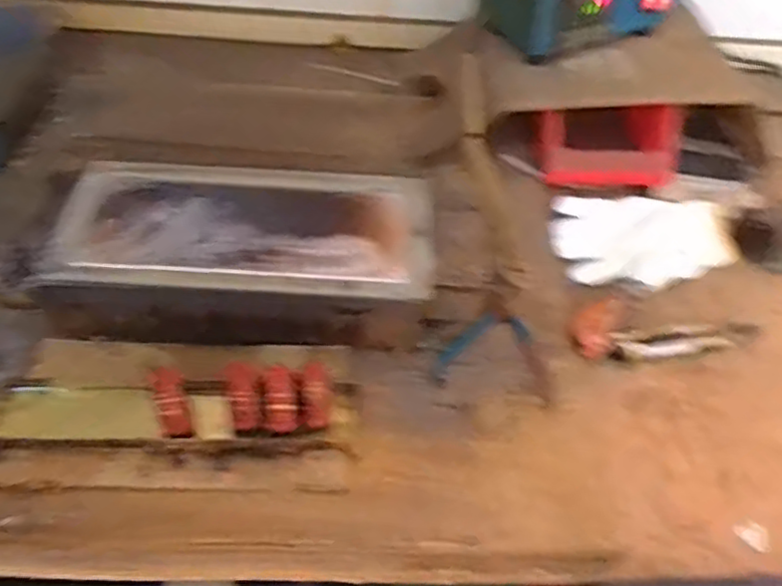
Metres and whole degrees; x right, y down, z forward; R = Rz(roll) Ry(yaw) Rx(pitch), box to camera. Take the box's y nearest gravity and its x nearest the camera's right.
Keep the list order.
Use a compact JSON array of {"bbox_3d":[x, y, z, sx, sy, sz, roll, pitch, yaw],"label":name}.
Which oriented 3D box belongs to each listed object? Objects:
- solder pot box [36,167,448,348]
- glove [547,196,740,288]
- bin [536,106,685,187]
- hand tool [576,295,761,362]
[{"bbox_3d":[-0.146,-0.034,0.699,0.356,0.088,0.174,2,46,-4],"label":"solder pot box"},{"bbox_3d":[0.293,-0.069,0.842,0.206,0.033,0.131,-1,47,-7],"label":"glove"},{"bbox_3d":[0.256,-0.177,0.865,0.169,0.090,0.071,4,46,-2],"label":"bin"},{"bbox_3d":[0.282,0.031,0.743,0.214,0.038,0.081,-5,47,-10],"label":"hand tool"}]

